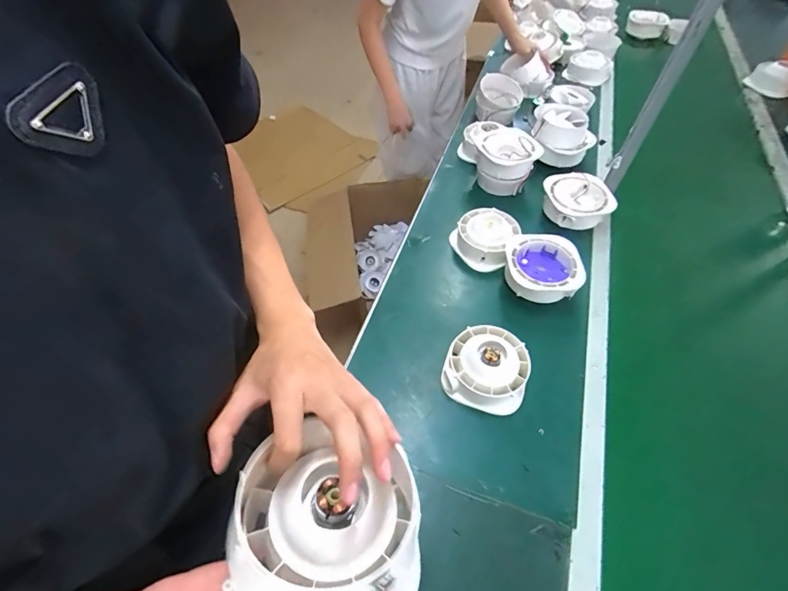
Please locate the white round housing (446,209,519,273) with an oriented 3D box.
[{"bbox_3d":[0.195,-0.126,0.855,0.127,0.075,0.132,-1,54,1],"label":"white round housing"}]

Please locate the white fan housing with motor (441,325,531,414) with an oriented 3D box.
[{"bbox_3d":[0.156,0.120,0.660,0.129,0.069,0.132,-1,54,1],"label":"white fan housing with motor"}]

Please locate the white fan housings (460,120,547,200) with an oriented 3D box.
[{"bbox_3d":[0.249,-0.365,0.989,0.121,0.104,0.232,-20,56,-13],"label":"white fan housings"}]

